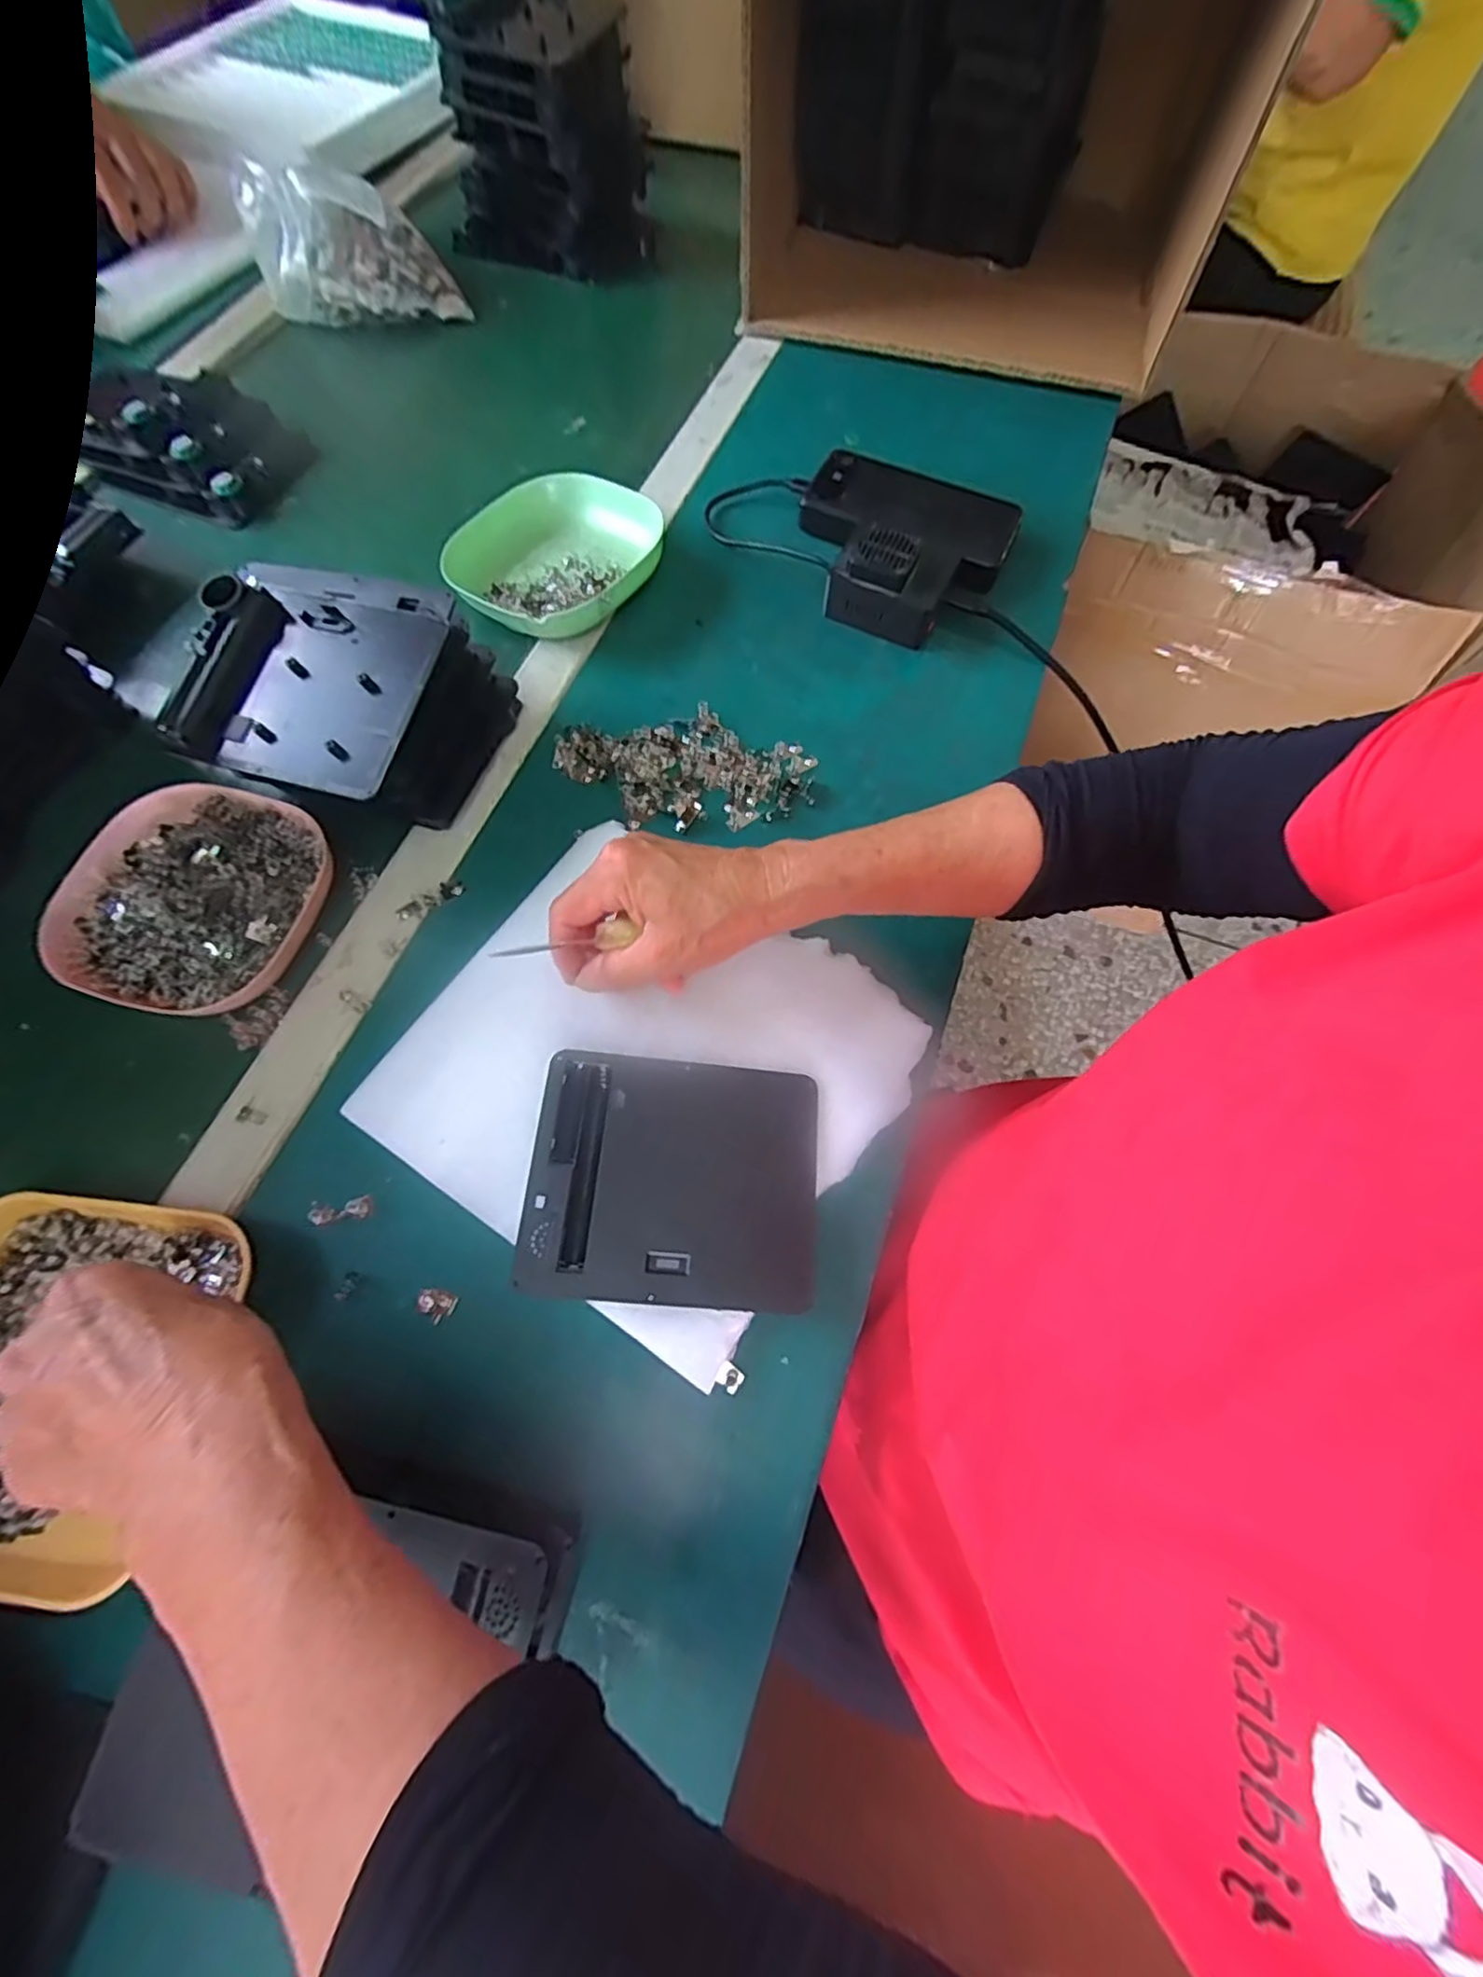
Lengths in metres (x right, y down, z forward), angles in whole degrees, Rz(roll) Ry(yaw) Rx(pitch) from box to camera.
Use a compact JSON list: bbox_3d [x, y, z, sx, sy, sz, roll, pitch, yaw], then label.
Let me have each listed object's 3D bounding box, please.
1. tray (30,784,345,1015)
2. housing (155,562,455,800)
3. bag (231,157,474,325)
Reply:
[{"bbox_3d":[-0.313,-0.054,0.388,0.134,0.029,0.137,13,68,5],"label":"tray"},{"bbox_3d":[-0.228,-0.171,0.363,0.119,0.034,0.126,11,67,8],"label":"housing"},{"bbox_3d":[-0.343,-0.648,0.602,0.167,0.096,0.084,-15,70,-6],"label":"bag"}]

